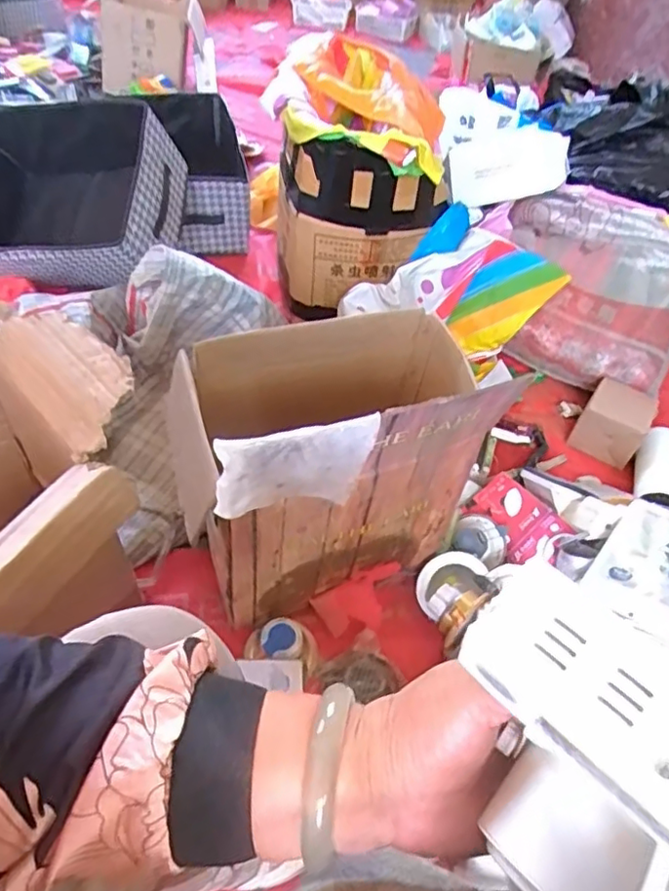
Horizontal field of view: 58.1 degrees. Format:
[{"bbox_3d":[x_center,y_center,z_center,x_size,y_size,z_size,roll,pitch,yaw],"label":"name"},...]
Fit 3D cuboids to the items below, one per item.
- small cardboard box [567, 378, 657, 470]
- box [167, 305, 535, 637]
[{"bbox_3d":[0.525,-0.042,1.136,0.111,0.092,0.121,30,51,19],"label":"small cardboard box"},{"bbox_3d":[-0.004,0.018,0.728,0.342,0.376,0.313,-6,49,-12],"label":"box"}]

